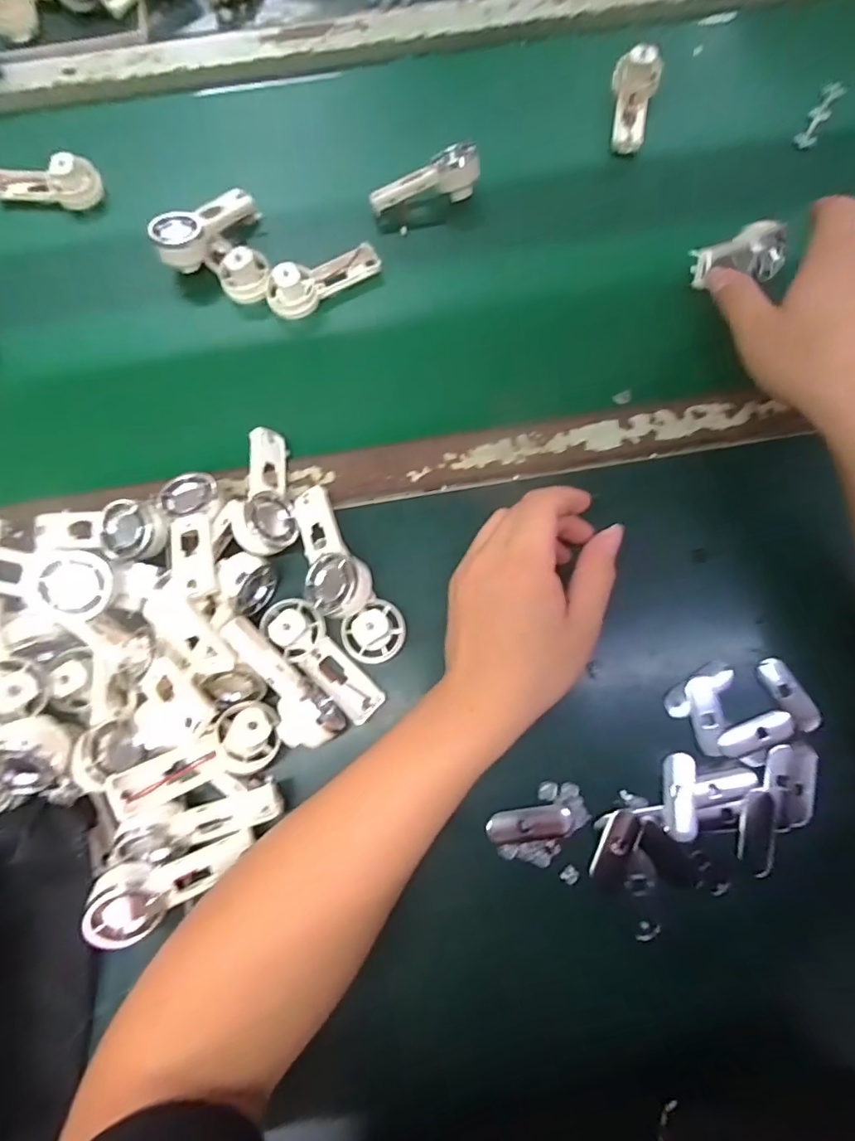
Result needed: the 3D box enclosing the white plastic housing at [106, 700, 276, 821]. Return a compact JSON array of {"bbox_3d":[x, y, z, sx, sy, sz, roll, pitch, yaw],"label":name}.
[{"bbox_3d":[-0.132,0.110,0.307,0.090,0.027,0.037,-22,76,-27],"label":"white plastic housing"}]

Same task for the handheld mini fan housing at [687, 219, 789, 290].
[{"bbox_3d":[0.229,-0.234,0.390,0.089,0.023,0.037,-23,77,-16],"label":"handheld mini fan housing"}]

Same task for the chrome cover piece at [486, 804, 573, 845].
[{"bbox_3d":[0.064,0.158,0.327,0.053,0.009,0.019,-5,76,0],"label":"chrome cover piece"}]

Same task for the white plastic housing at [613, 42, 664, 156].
[{"bbox_3d":[0.180,-0.404,0.455,0.039,0.022,0.085,7,90,3],"label":"white plastic housing"}]

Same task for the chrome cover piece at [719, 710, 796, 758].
[{"bbox_3d":[0.215,0.107,0.342,0.049,0.006,0.017,-26,77,-5],"label":"chrome cover piece"}]

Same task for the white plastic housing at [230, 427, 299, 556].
[{"bbox_3d":[-0.115,-0.056,0.361,0.039,0.031,0.092,-13,77,-2],"label":"white plastic housing"}]

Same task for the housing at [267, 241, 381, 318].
[{"bbox_3d":[-0.083,-0.235,0.420,0.095,0.031,0.032,-30,78,-6],"label":"housing"}]

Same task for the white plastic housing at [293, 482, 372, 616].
[{"bbox_3d":[-0.067,-0.014,0.343,0.039,0.022,0.093,-23,77,-4],"label":"white plastic housing"}]

